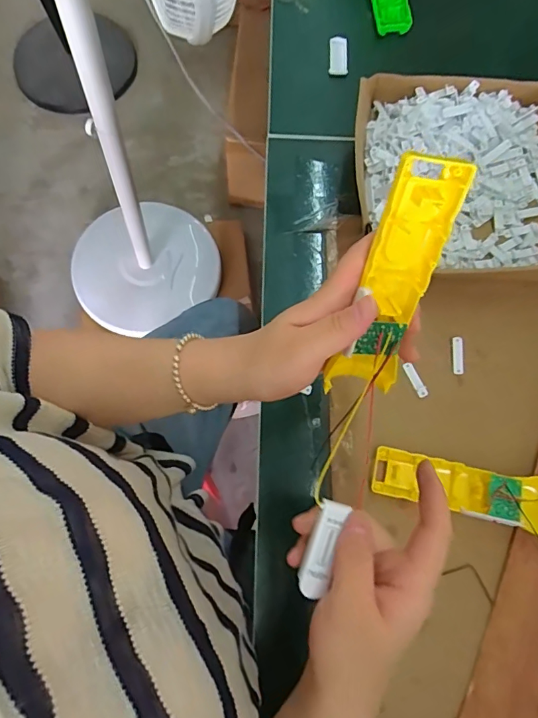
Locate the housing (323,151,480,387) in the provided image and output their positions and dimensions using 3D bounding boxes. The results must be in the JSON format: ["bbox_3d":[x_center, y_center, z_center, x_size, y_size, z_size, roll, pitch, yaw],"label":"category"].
[{"bbox_3d":[0.078,-0.041,0.297,0.044,0.166,0.029,14,39,4],"label":"housing"}]

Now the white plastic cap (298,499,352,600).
[{"bbox_3d":[0.033,0.117,0.285,0.017,0.006,0.058,18,86,5],"label":"white plastic cap"}]

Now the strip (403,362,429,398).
[{"bbox_3d":[0.145,0.021,0.457,0.010,0.005,0.036,-24,75,-7],"label":"strip"}]

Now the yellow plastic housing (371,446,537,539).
[{"bbox_3d":[0.173,0.114,0.411,0.156,0.016,0.048,11,73,14],"label":"yellow plastic housing"}]

